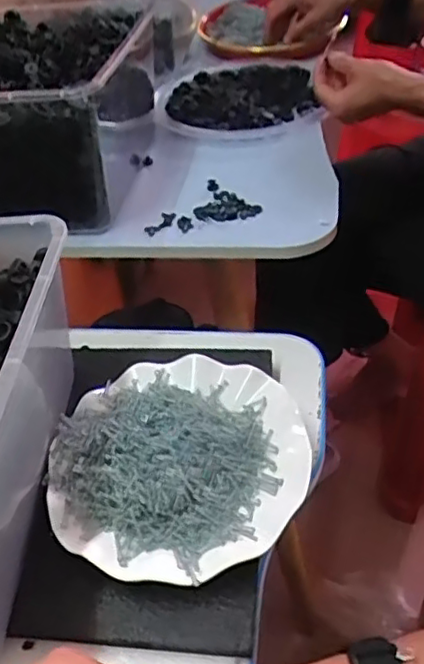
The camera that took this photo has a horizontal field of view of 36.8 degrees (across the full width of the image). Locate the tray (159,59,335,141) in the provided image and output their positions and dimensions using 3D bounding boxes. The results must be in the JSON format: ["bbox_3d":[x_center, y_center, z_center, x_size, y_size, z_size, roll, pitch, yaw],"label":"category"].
[{"bbox_3d":[0.030,-0.305,0.820,0.196,0.019,0.242,-3,44,5],"label":"tray"}]

